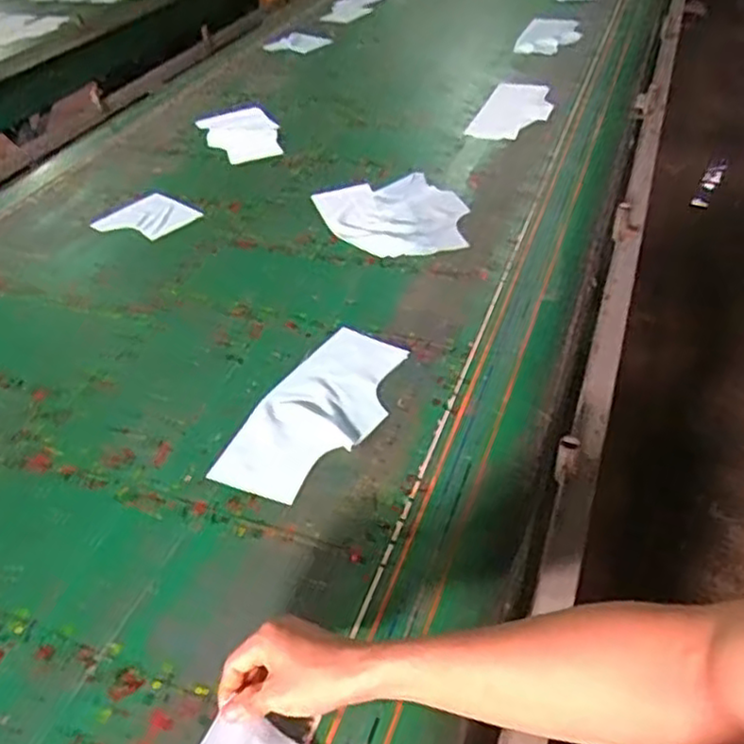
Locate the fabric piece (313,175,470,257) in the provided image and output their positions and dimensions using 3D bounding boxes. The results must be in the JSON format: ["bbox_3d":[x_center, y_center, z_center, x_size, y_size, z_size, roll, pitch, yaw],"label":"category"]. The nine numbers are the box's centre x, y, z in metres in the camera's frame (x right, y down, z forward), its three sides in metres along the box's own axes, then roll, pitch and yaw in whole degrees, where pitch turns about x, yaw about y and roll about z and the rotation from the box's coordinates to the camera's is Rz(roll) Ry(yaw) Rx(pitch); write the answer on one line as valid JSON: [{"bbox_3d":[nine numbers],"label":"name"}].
[{"bbox_3d":[0.044,-0.273,1.217,0.235,0.022,0.261,-15,41,-9],"label":"fabric piece"}]

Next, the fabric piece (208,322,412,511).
[{"bbox_3d":[-0.062,0.043,0.871,0.145,0.013,0.288,19,47,27],"label":"fabric piece"}]

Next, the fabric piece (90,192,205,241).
[{"bbox_3d":[-0.417,-0.290,1.299,0.163,0.007,0.139,25,50,32],"label":"fabric piece"}]

